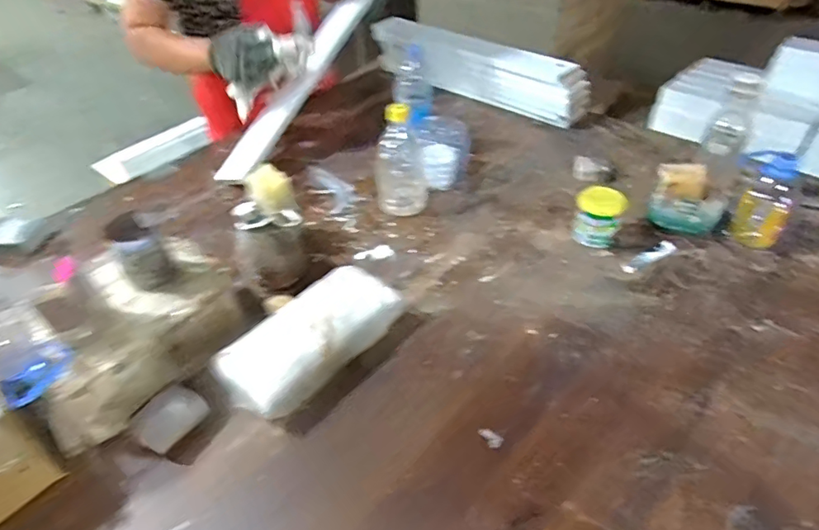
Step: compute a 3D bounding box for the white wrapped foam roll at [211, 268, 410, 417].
[{"bbox_3d":[-0.122,0.095,0.675,0.108,0.065,0.235,30,52,32],"label":"white wrapped foam roll"}]

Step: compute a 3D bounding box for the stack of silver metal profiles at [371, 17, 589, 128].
[{"bbox_3d":[0.144,-0.466,1.239,0.585,0.120,0.076,28,51,31],"label":"stack of silver metal profiles"}]

